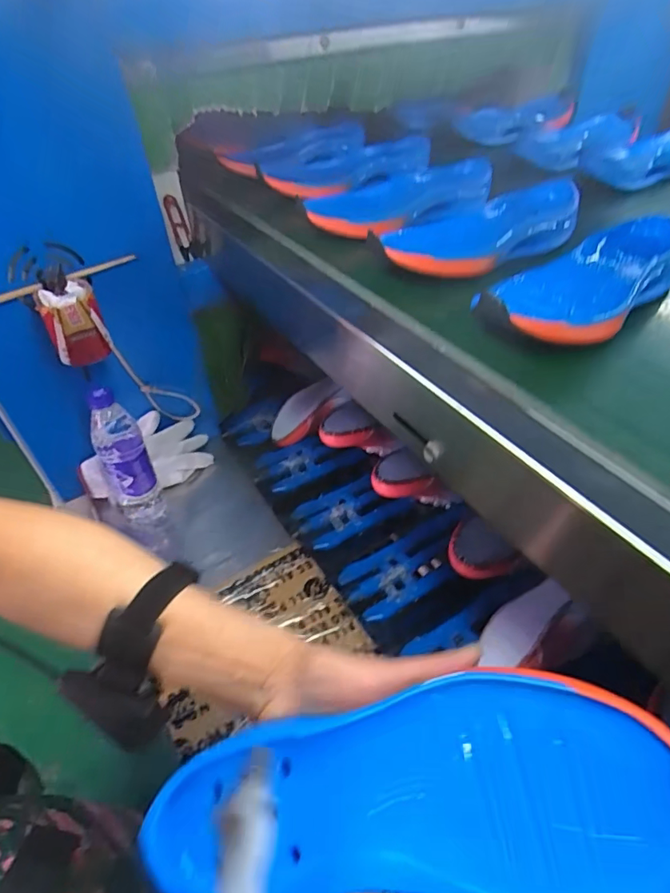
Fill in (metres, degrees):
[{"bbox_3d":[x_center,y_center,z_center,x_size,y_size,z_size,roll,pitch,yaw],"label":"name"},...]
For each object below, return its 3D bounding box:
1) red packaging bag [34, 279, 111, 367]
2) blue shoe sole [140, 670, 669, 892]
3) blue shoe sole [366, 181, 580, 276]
[{"bbox_3d":[-0.323,-0.152,0.633,0.064,0.092,0.064,-22,47,-17],"label":"red packaging bag"},{"bbox_3d":[0.027,0.173,0.254,0.258,0.032,0.088,-15,60,16],"label":"blue shoe sole"},{"bbox_3d":[0.153,-0.218,0.522,0.228,0.042,0.093,-26,48,-21],"label":"blue shoe sole"}]

